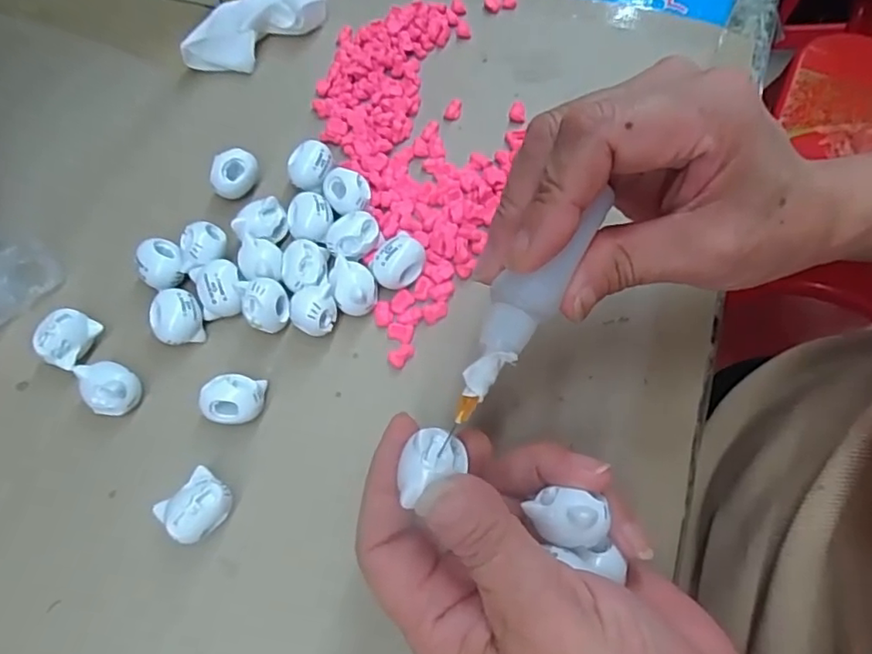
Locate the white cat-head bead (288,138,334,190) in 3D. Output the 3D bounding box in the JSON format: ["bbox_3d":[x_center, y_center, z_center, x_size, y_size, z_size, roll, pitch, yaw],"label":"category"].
[{"bbox_3d":[-0.064,-0.082,0.309,0.022,0.014,0.023,-1,65,2],"label":"white cat-head bead"}]

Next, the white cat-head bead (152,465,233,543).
[{"bbox_3d":[-0.095,0.072,0.242,0.022,0.018,0.025,37,71,17],"label":"white cat-head bead"}]

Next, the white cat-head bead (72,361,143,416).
[{"bbox_3d":[-0.142,0.027,0.264,0.025,0.020,0.021,27,69,14],"label":"white cat-head bead"}]

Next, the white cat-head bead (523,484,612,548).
[{"bbox_3d":[0.043,0.063,0.197,0.024,0.014,0.016,8,66,6],"label":"white cat-head bead"}]

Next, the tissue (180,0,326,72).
[{"bbox_3d":[-0.103,-0.179,0.358,0.045,0.025,0.089,36,71,17],"label":"tissue"}]

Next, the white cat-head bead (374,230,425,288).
[{"bbox_3d":[-0.017,-0.030,0.281,0.023,0.018,0.018,-35,69,-14],"label":"white cat-head bead"}]

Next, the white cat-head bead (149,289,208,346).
[{"bbox_3d":[-0.118,-0.005,0.278,0.025,0.014,0.025,1,75,-4],"label":"white cat-head bead"}]

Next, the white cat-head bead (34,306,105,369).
[{"bbox_3d":[-0.168,0.006,0.276,0.019,0.019,0.025,20,67,11],"label":"white cat-head bead"}]

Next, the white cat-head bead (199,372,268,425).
[{"bbox_3d":[-0.086,0.032,0.259,0.025,0.020,0.019,-4,65,0],"label":"white cat-head bead"}]

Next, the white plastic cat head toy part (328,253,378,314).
[{"bbox_3d":[-0.038,-0.018,0.279,0.020,0.019,0.025,-15,65,-5],"label":"white plastic cat head toy part"}]

